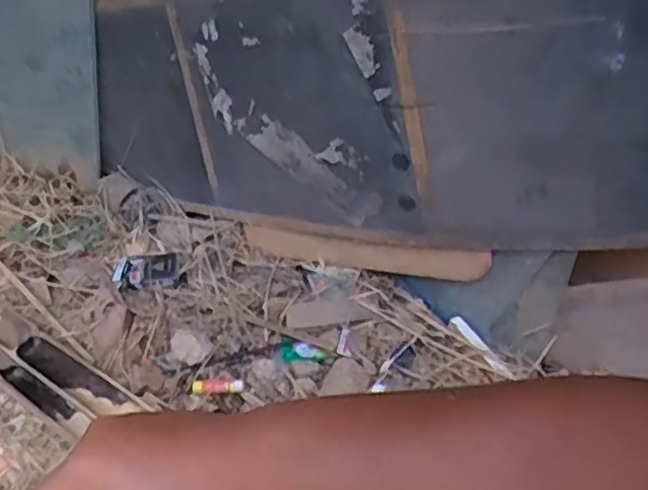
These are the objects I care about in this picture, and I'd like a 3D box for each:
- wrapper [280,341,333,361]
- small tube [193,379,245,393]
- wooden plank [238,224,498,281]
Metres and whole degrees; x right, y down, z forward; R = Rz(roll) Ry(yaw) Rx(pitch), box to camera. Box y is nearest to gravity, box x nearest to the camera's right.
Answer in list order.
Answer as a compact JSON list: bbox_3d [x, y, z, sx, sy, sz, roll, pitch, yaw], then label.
[{"bbox_3d":[-0.026,0.155,1.013,0.073,0.018,0.027,2,44,11],"label":"wrapper"},{"bbox_3d":[-0.153,0.204,1.015,0.073,0.010,0.020,-3,43,5],"label":"small tube"},{"bbox_3d":[0.046,0.005,1.056,0.414,0.068,0.024,7,44,34],"label":"wooden plank"}]

